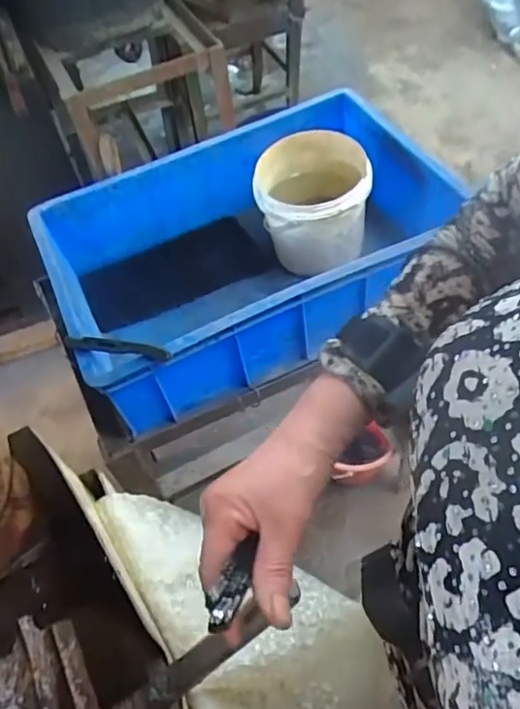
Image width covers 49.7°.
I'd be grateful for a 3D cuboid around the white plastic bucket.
[{"bbox_3d":[0.079,-0.217,0.853,0.160,0.180,0.185,0,53,6],"label":"white plastic bucket"}]

